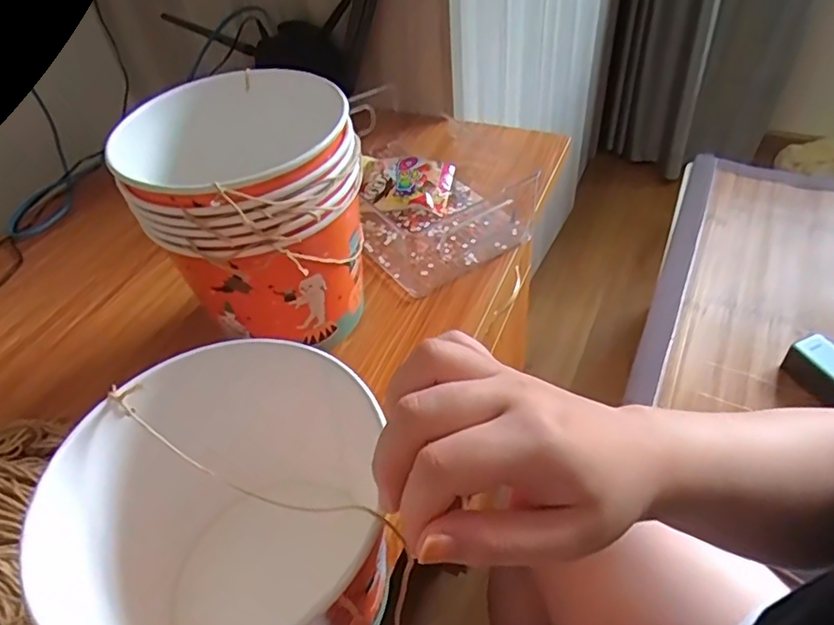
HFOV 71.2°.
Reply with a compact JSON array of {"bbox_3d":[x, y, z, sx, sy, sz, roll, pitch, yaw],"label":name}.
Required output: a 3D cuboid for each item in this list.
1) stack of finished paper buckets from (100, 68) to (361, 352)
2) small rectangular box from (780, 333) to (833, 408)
[{"bbox_3d":[-0.114,-0.068,0.461,0.148,0.193,0.156,-3,45,3],"label":"stack of finished paper buckets"},{"bbox_3d":[0.609,0.096,0.844,0.063,0.054,0.136,-25,48,-17],"label":"small rectangular box"}]

